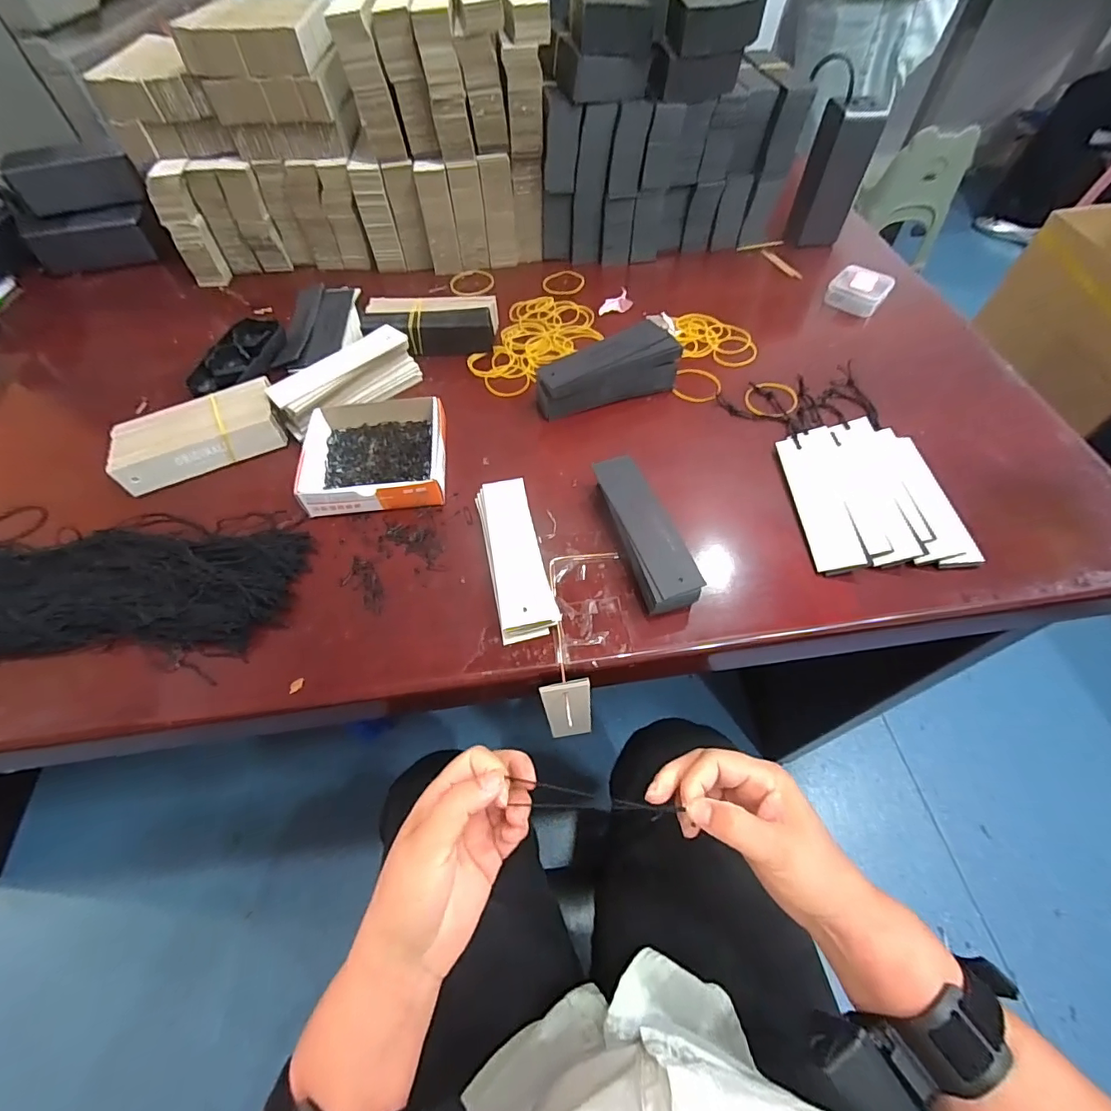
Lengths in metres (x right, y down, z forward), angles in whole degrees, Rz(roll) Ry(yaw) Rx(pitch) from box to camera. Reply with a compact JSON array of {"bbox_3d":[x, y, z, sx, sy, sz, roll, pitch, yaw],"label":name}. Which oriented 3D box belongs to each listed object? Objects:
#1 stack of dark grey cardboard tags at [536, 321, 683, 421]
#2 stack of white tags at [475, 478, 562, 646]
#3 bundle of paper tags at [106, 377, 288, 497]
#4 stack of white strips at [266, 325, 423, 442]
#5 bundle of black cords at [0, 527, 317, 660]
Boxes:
[{"bbox_3d":[0.045,-0.172,0.465,0.134,0.045,0.055,-16,59,-9],"label":"stack of dark grey cardboard tags"},{"bbox_3d":[-0.030,0.000,0.372,0.040,0.021,0.126,-12,58,-6],"label":"stack of white tags"},{"bbox_3d":[-0.309,-0.104,0.440,0.130,0.036,0.057,-23,60,-13],"label":"bundle of paper tags"},{"bbox_3d":[-0.192,-0.160,0.465,0.043,0.041,0.130,40,67,23],"label":"stack of white strips"},{"bbox_3d":[-0.342,0.028,0.363,0.298,0.031,0.101,-5,58,-2],"label":"bundle of black cords"}]

